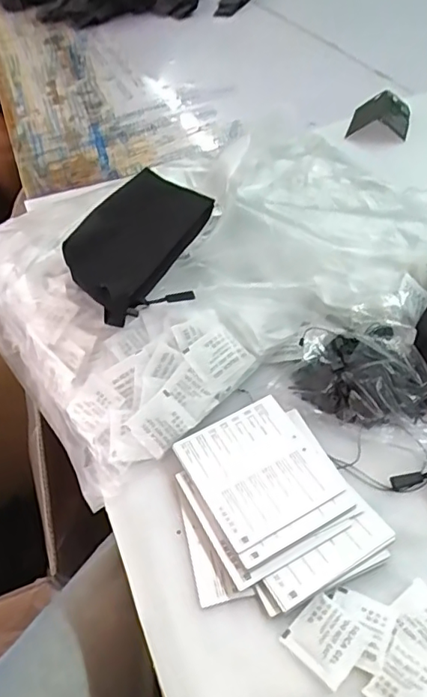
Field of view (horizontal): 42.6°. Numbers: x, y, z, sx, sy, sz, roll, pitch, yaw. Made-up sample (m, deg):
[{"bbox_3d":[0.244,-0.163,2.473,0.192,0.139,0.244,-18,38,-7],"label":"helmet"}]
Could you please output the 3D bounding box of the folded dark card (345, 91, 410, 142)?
[{"bbox_3d":[0.237,-0.335,0.776,0.080,0.030,0.094,9,50,17],"label":"folded dark card"}]

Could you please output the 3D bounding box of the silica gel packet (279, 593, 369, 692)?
[{"bbox_3d":[0.069,0.177,0.336,0.039,0.008,0.041,-38,53,-23],"label":"silica gel packet"}]

